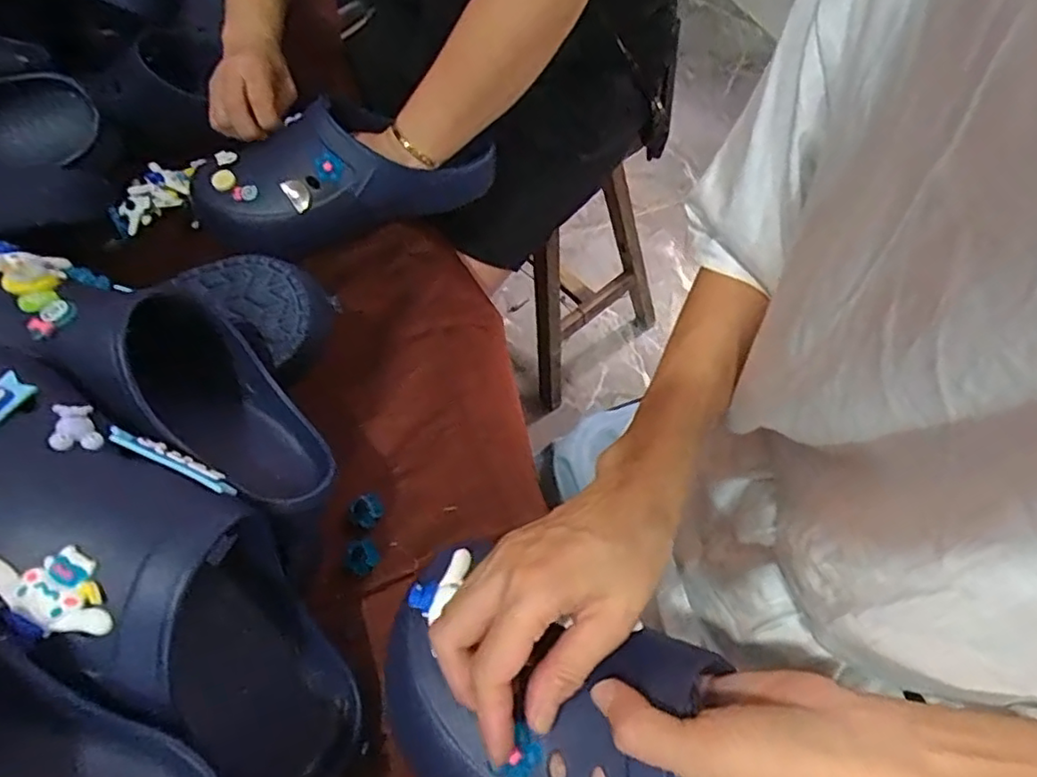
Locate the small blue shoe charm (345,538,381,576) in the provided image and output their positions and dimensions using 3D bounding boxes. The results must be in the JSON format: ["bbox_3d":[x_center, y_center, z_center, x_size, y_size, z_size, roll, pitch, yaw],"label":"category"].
[{"bbox_3d":[-0.110,0.116,0.431,0.022,0.004,0.024,-2,59,3],"label":"small blue shoe charm"}]

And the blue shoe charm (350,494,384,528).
[{"bbox_3d":[-0.110,0.088,0.448,0.021,0.005,0.023,-2,59,3],"label":"blue shoe charm"}]

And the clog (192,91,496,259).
[{"bbox_3d":[-0.162,-0.206,0.574,0.261,0.102,0.097,-25,60,-11],"label":"clog"}]

